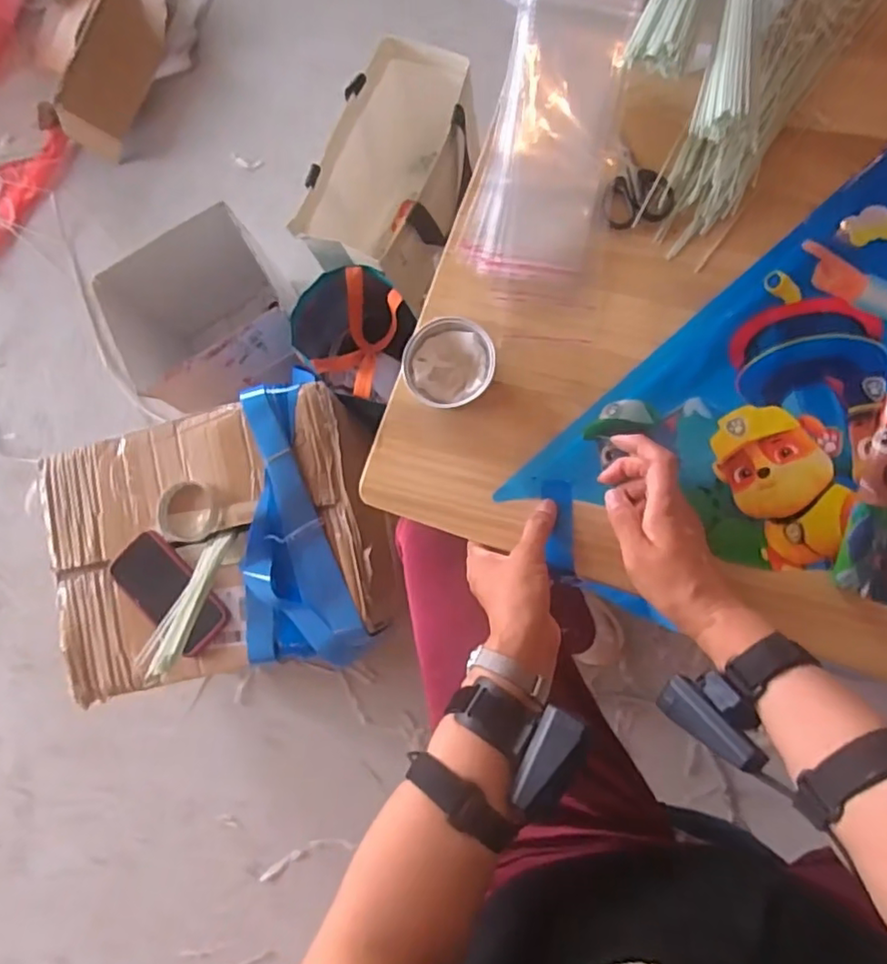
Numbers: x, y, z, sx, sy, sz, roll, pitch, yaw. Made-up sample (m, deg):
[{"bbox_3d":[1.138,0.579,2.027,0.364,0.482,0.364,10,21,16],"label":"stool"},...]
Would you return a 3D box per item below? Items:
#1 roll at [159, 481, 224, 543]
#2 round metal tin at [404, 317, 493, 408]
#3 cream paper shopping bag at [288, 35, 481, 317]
[{"bbox_3d":[-0.340,0.041,0.809,0.091,0.021,0.080,10,83,9],"label":"roll"},{"bbox_3d":[0.007,-0.107,0.555,0.084,0.039,0.079,-1,82,8],"label":"round metal tin"},{"bbox_3d":[-0.071,-0.518,1.040,0.211,0.231,0.397,17,85,10],"label":"cream paper shopping bag"}]

